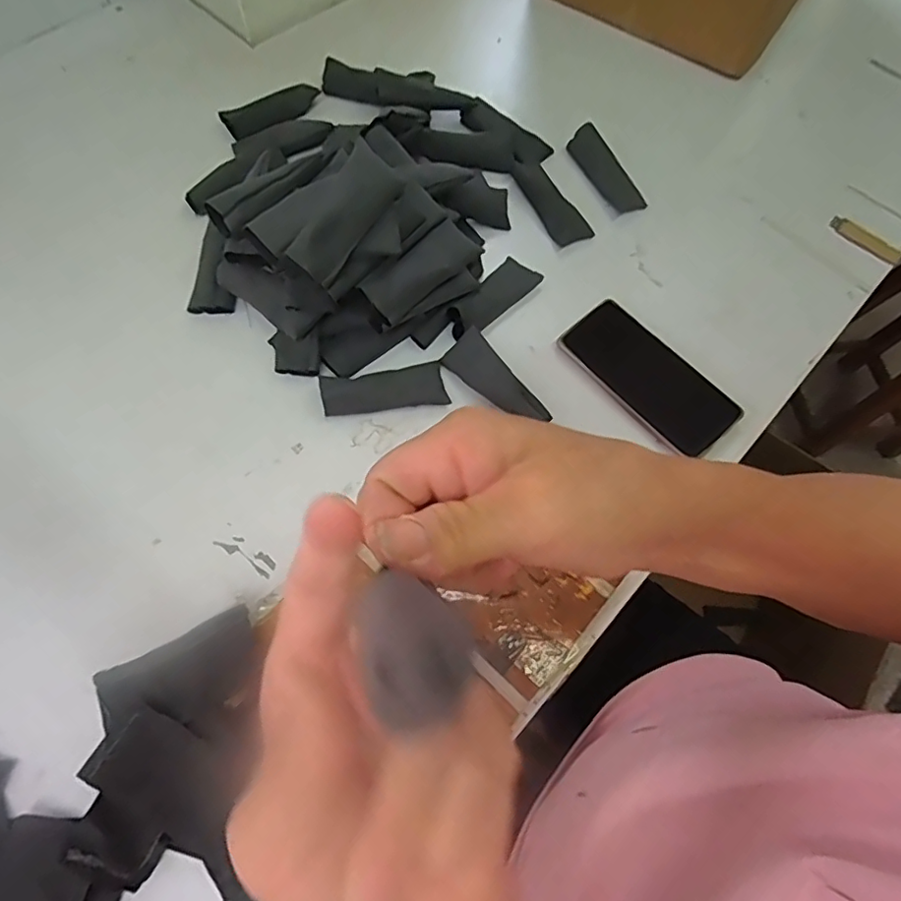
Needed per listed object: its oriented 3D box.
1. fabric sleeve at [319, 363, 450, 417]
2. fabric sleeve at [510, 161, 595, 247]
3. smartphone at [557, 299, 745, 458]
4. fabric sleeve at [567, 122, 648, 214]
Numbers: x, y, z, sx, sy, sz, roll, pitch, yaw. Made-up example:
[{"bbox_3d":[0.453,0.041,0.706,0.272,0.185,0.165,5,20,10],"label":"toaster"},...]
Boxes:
[{"bbox_3d":[-0.056,-0.050,0.466,0.103,0.008,0.036,-11,88,-17],"label":"fabric sleeve"},{"bbox_3d":[0.102,-0.254,0.564,0.037,0.007,0.102,-32,80,-3],"label":"fabric sleeve"},{"bbox_3d":[0.176,-0.066,0.490,0.074,0.011,0.157,-40,75,-16],"label":"smartphone"},{"bbox_3d":[0.165,-0.296,0.584,0.035,0.008,0.106,-34,83,10],"label":"fabric sleeve"}]

